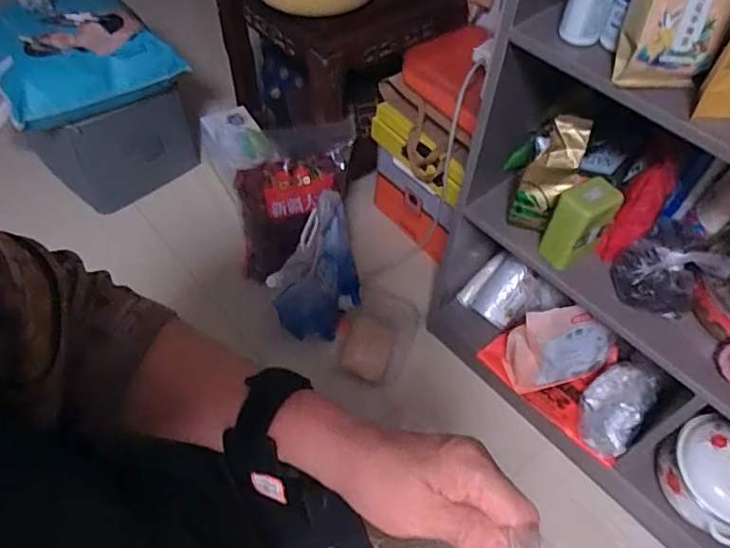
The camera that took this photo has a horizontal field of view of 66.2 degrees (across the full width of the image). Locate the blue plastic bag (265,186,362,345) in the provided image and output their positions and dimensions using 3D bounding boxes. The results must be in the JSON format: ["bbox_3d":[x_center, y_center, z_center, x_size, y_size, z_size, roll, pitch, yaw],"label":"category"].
[{"bbox_3d":[-0.083,0.001,1.180,0.131,0.244,0.275,15,54,8],"label":"blue plastic bag"}]

